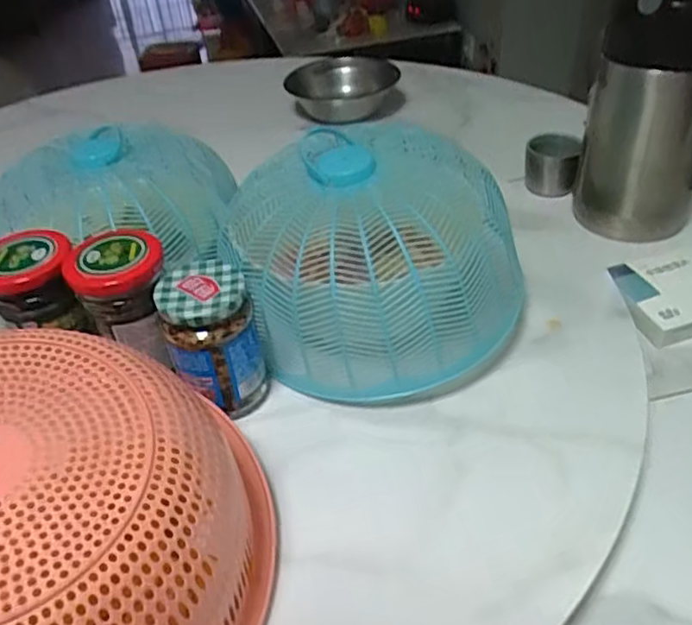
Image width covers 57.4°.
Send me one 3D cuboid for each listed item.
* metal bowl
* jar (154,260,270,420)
[{"bbox_3d":[-0.009,-0.335,0.952,0.147,0.054,0.149,-3,41,3],"label":"metal bowl"},{"bbox_3d":[-0.091,0.019,0.441,0.060,0.096,0.063,-4,43,4],"label":"jar"}]

